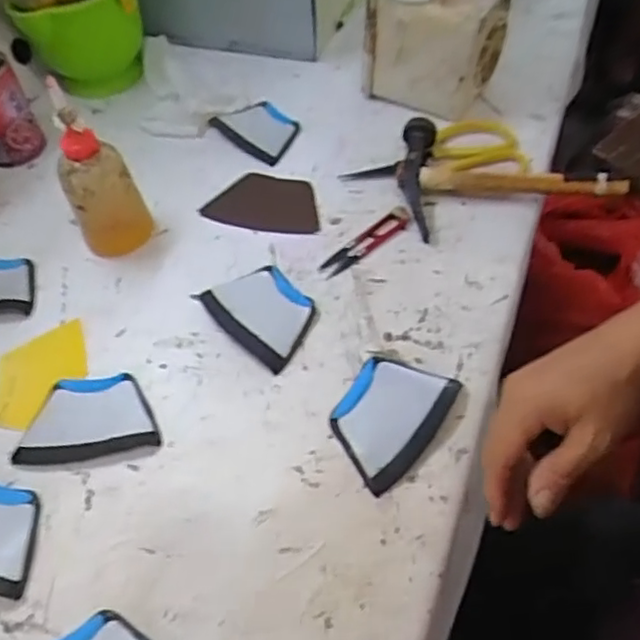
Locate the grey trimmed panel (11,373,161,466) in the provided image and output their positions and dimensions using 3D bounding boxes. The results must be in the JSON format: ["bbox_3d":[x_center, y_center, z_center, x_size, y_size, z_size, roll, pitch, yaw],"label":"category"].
[{"bbox_3d":[-0.177,0.074,0.501,0.102,0.008,0.069,-7,52,0],"label":"grey trimmed panel"}]

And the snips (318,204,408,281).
[{"bbox_3d":[0.043,-0.073,0.598,0.103,0.013,0.025,-34,57,-20],"label":"snips"}]

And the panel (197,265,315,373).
[{"bbox_3d":[-0.048,-0.009,0.552,0.070,0.009,0.103,-38,58,-22],"label":"panel"}]

